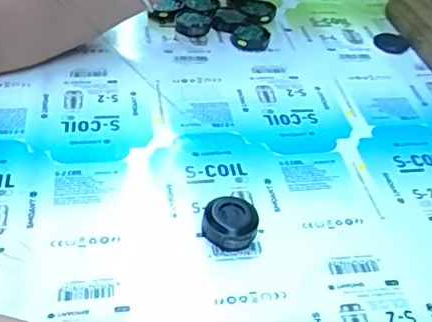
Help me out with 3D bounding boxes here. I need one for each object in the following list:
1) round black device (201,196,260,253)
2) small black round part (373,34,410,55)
[{"bbox_3d":[0.008,0.033,0.305,0.029,0.015,0.028,4,40,-3],"label":"round black device"},{"bbox_3d":[0.151,-0.102,0.488,0.026,0.005,0.032,-2,41,-10],"label":"small black round part"}]

